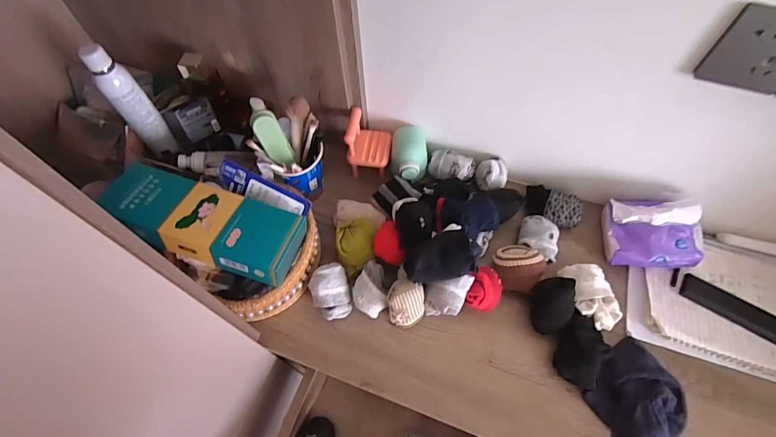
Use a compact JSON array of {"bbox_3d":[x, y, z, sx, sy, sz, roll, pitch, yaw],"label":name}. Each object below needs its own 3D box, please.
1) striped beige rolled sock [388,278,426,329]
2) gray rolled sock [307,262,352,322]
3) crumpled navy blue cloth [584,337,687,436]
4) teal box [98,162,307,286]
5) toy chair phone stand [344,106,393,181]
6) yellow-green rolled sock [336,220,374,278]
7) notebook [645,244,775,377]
[{"bbox_3d":[0.028,0.130,0.583,0.054,0.078,0.050,0,60,1],"label":"striped beige rolled sock"},{"bbox_3d":[-0.088,0.113,0.598,0.058,0.054,0.073,-20,62,-10],"label":"gray rolled sock"},{"bbox_3d":[0.326,0.259,0.523,0.178,0.024,0.124,-32,65,-16],"label":"crumpled navy blue cloth"},{"bbox_3d":[-0.265,0.005,0.563,0.270,0.065,0.109,20,62,-2],"label":"teal box"},{"bbox_3d":[-0.033,-0.133,0.706,0.075,0.108,0.076,8,61,5],"label":"toy chair phone stand"},{"bbox_3d":[-0.051,0.046,0.626,0.061,0.046,0.073,-9,60,-4],"label":"yellow-green rolled sock"},{"bbox_3d":[0.538,0.135,0.586,0.261,0.016,0.175,15,67,11],"label":"notebook"}]

